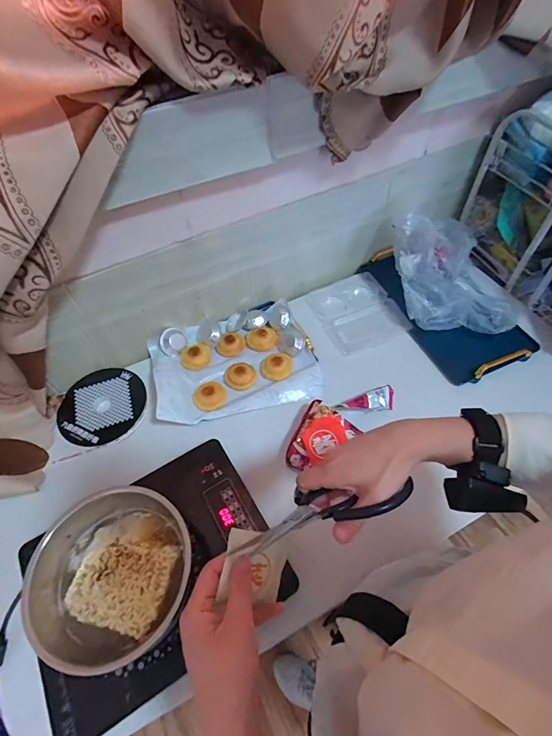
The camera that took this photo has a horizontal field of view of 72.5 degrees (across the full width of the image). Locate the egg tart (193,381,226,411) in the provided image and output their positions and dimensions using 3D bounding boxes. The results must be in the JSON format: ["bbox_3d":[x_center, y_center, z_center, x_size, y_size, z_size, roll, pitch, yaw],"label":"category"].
[{"bbox_3d":[-0.134,0.056,0.768,0.065,0.022,0.054,-24,58,-13],"label":"egg tart"}]

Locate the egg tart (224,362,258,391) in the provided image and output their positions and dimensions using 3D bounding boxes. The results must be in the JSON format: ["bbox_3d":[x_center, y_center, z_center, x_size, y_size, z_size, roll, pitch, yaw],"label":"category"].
[{"bbox_3d":[-0.075,0.014,0.795,0.064,0.022,0.066,-1,56,2],"label":"egg tart"}]

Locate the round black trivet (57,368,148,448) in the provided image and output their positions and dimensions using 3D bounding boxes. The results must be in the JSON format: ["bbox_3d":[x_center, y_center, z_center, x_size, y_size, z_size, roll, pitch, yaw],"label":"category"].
[{"bbox_3d":[-0.359,0.078,0.782,0.173,0.015,0.177,-1,56,2],"label":"round black trivet"}]

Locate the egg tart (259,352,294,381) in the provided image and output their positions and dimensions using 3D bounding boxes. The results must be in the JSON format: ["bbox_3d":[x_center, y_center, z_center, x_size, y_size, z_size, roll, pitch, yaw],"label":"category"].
[{"bbox_3d":[0.001,-0.008,0.803,0.071,0.024,0.063,-4,56,0],"label":"egg tart"}]

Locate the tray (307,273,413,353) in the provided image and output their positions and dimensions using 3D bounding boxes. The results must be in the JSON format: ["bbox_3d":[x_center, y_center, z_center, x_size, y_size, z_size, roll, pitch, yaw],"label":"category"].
[{"bbox_3d":[0.195,-0.137,0.911,0.180,0.026,0.213,-19,57,-10],"label":"tray"}]

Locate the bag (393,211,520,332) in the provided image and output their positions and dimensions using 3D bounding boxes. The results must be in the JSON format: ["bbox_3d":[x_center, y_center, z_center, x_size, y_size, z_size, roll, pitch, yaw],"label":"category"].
[{"bbox_3d":[0.393,-0.215,0.851,0.231,0.142,0.309,-9,56,-3],"label":"bag"}]

